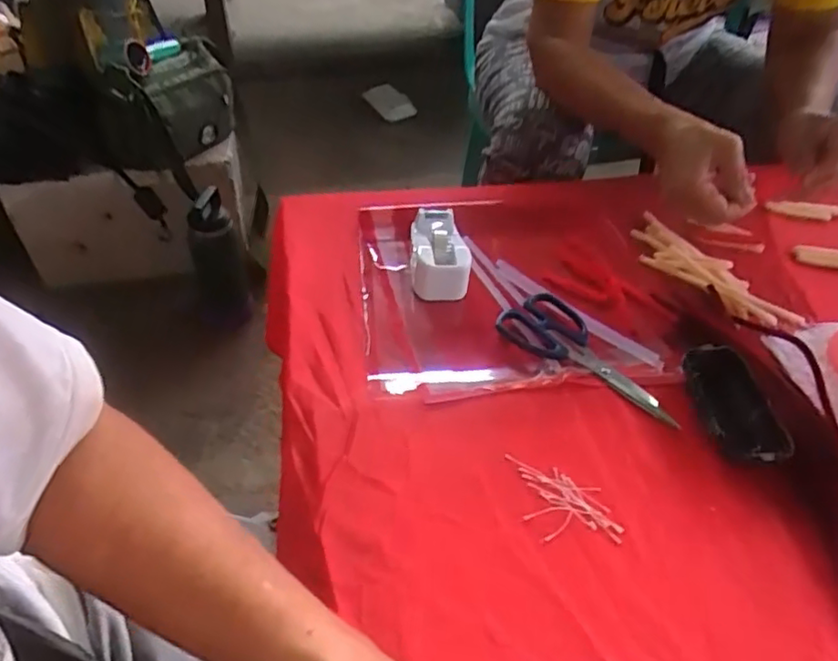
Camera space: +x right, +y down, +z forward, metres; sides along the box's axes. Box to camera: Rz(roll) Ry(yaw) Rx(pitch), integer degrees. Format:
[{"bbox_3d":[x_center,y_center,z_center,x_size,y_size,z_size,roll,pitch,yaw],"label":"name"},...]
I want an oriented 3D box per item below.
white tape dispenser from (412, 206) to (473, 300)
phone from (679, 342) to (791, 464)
[{"bbox_3d":[0.020,-0.081,0.634,0.057,0.042,0.097,0,46,-2],"label":"white tape dispenser"},{"bbox_3d":[0.255,0.059,0.506,0.046,0.012,0.112,-20,45,11],"label":"phone"}]

